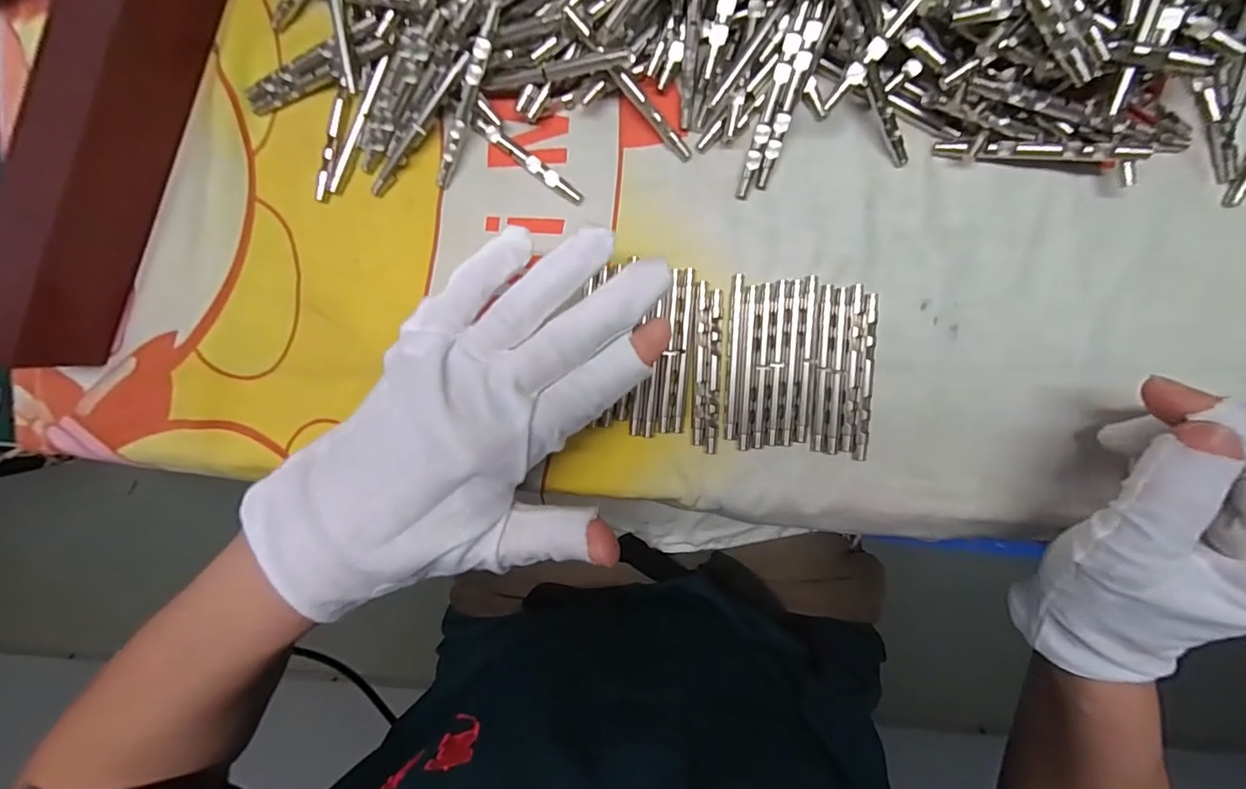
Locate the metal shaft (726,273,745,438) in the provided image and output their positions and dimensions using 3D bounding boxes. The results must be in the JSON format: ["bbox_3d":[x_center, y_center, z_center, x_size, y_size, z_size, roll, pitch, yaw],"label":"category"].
[{"bbox_3d":[0.047,-0.015,0.221,0.005,0.004,0.068,2,97,3],"label":"metal shaft"}]

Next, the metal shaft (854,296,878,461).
[{"bbox_3d":[0.100,-0.006,0.217,0.006,0.004,0.068,1,97,3],"label":"metal shaft"}]

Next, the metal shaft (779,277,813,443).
[{"bbox_3d":[0.076,-0.014,0.217,0.005,0.004,0.068,2,97,3],"label":"metal shaft"}]

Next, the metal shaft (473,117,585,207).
[{"bbox_3d":[-0.039,-0.097,0.220,0.054,0.005,0.006,38,97,-2],"label":"metal shaft"}]

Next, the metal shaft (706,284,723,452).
[{"bbox_3d":[0.039,-0.009,0.223,0.005,0.004,0.068,2,97,3],"label":"metal shaft"}]

